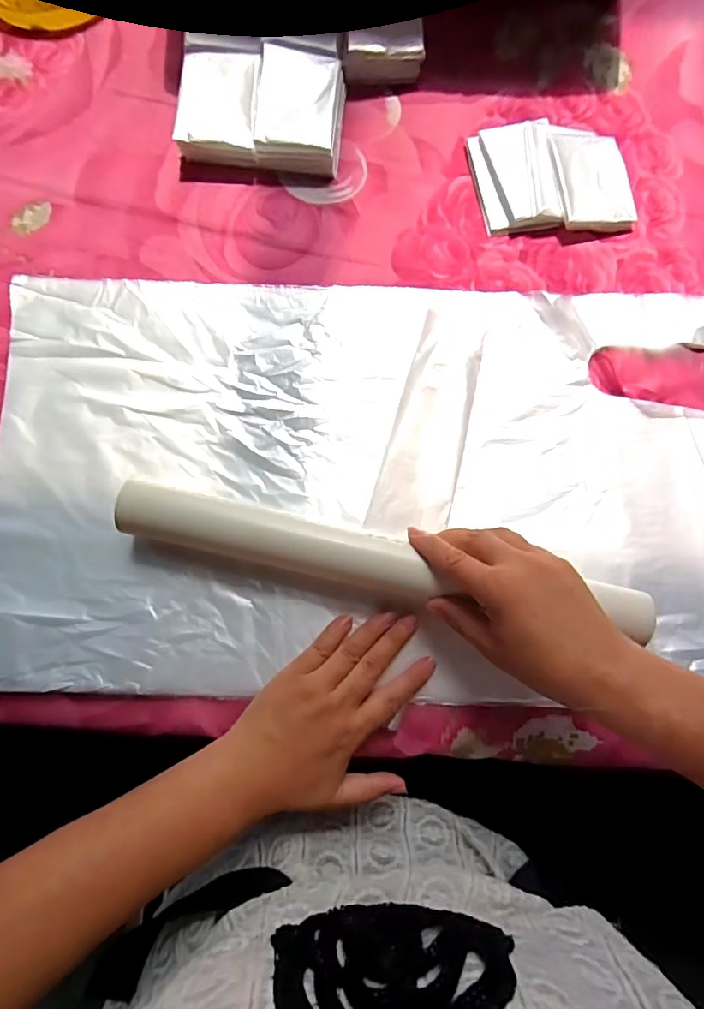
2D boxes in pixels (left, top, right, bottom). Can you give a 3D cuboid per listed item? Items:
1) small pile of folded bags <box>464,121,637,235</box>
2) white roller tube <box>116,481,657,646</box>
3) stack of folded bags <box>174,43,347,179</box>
[{"bbox_3d":[0.164,-0.268,0.408,0.125,0.019,0.095,-4,82,0],"label":"small pile of folded bags"},{"bbox_3d":[0.014,0.043,0.338,0.357,0.037,0.045,13,82,2],"label":"white roller tube"},{"bbox_3d":[-0.073,-0.326,0.411,0.129,0.026,0.086,7,82,1],"label":"stack of folded bags"}]

